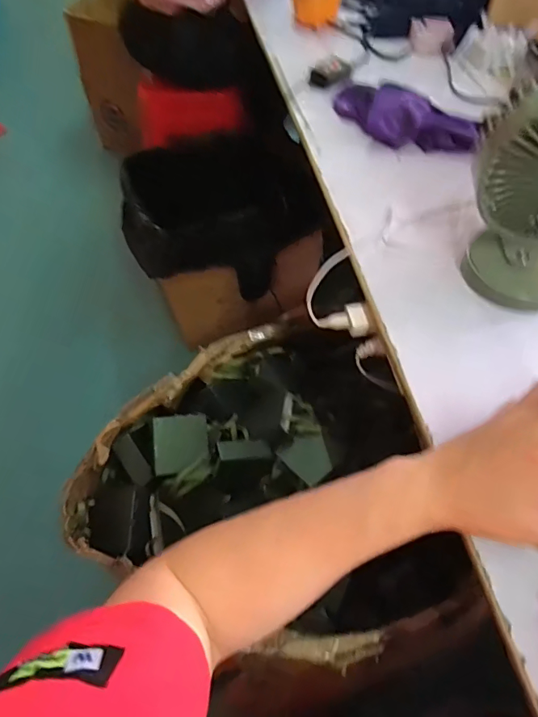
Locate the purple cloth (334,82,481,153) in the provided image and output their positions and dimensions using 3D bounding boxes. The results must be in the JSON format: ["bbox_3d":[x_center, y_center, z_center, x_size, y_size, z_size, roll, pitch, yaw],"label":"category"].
[{"bbox_3d":[0.196,-0.393,0.738,0.232,0.062,0.096,35,62,23],"label":"purple cloth"}]

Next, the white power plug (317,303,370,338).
[{"bbox_3d":[0.093,-0.047,0.573,0.059,0.019,0.038,-4,55,-1],"label":"white power plug"}]

